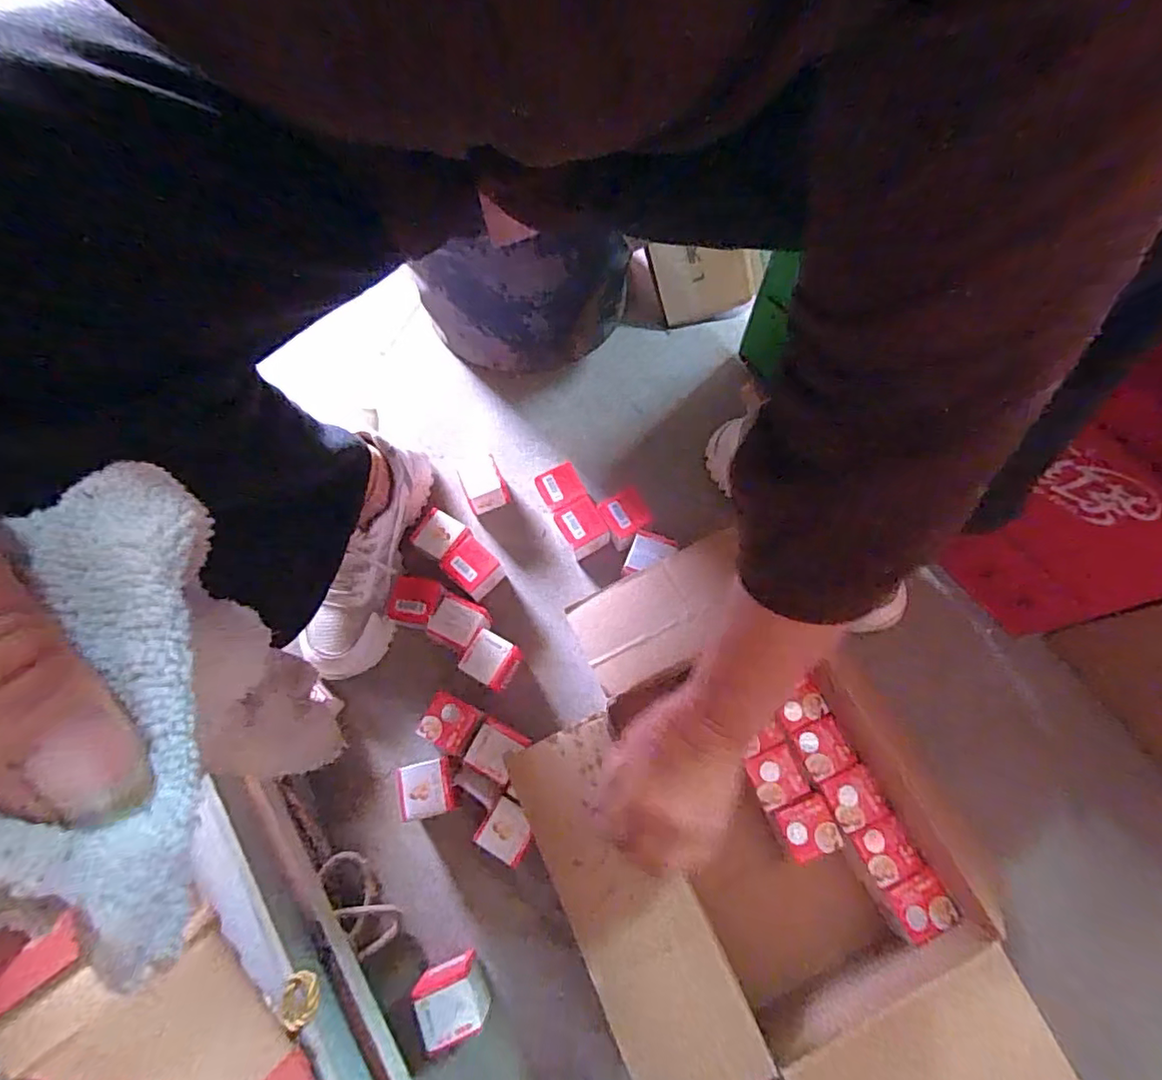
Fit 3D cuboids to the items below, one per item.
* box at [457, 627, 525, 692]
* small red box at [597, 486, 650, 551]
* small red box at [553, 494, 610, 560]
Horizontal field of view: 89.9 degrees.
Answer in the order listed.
[{"bbox_3d":[-0.083,0.114,0.546,0.045,0.047,0.042,28,74,12],"label":"box"},{"bbox_3d":[0.044,-0.022,0.584,0.044,0.034,0.048,-24,71,-5],"label":"small red box"},{"bbox_3d":[0.001,-0.008,0.588,0.042,0.044,0.051,-26,71,-6],"label":"small red box"}]

